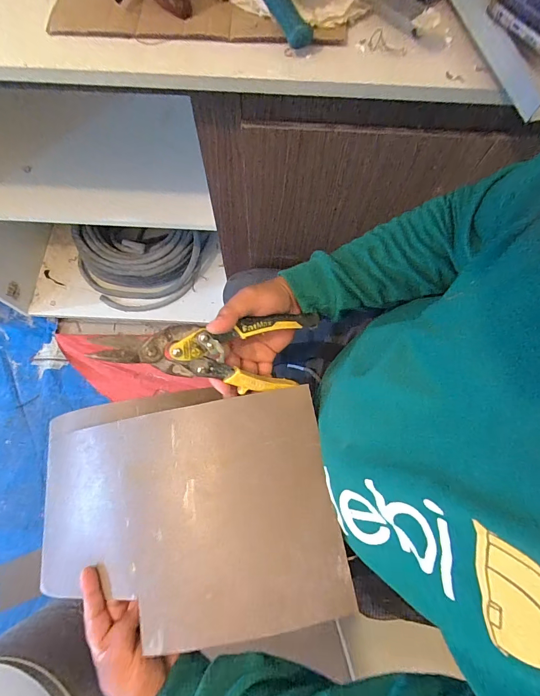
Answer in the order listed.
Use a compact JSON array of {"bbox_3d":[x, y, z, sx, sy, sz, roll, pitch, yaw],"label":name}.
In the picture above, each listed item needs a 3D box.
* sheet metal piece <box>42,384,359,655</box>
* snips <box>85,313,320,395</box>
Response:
[{"bbox_3d":[-0.104,0.175,0.392,0.331,0.091,0.255,-10,73,-4],"label":"sheet metal piece"},{"bbox_3d":[-0.060,0.009,0.373,0.227,0.024,0.091,-1,104,-20],"label":"snips"}]

